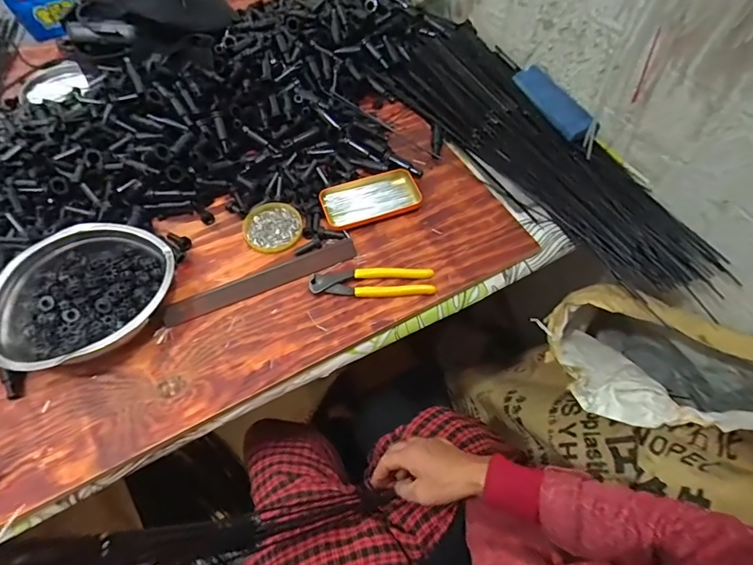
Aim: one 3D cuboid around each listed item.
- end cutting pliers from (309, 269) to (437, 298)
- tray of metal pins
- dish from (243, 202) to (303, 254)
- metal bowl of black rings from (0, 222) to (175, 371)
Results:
[{"bbox_3d":[-0.006,0.001,0.591,0.163,0.015,0.040,-1,59,0],"label":"end cutting pliers"},{"bbox_3d":[-0.009,-0.130,0.666,0.143,0.013,0.076,-17,60,-9],"label":"tray of metal pins"},{"bbox_3d":[-0.150,-0.081,0.645,0.082,0.009,0.082,0,59,1],"label":"dish"},{"bbox_3d":[-0.364,0.020,0.556,0.190,0.058,0.210,25,62,15],"label":"metal bowl of black rings"}]

